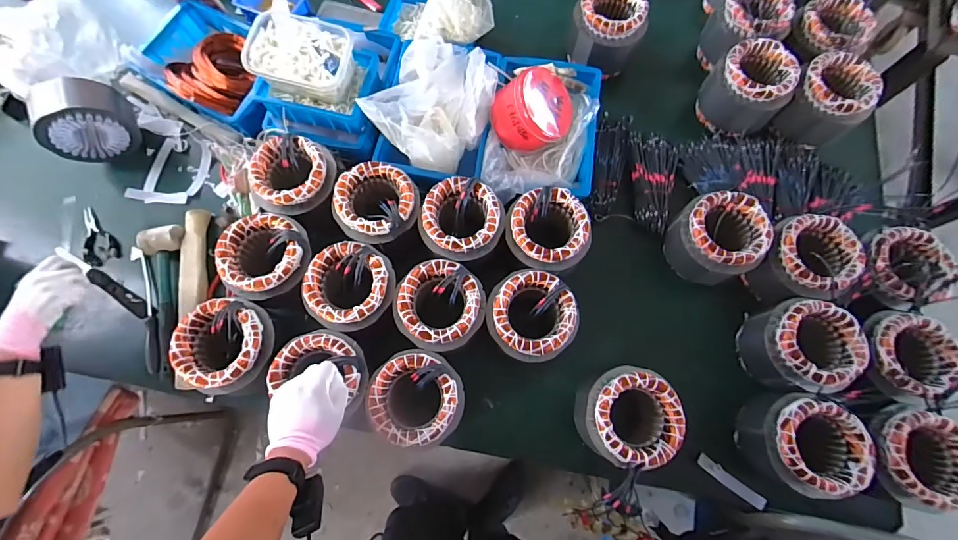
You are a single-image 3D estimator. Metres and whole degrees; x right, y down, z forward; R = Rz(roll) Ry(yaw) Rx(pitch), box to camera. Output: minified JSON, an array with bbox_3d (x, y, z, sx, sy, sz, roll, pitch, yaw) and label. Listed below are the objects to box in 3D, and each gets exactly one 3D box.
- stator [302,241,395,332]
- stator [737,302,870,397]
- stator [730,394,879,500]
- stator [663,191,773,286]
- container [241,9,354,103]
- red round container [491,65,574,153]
[{"bbox_3d":[-0.213,0.026,0.668,0.137,0.046,0.135,3,74,0],"label":"stator"},{"bbox_3d":[0.529,0.128,0.680,0.128,0.116,0.139,0,74,-1],"label":"stator"},{"bbox_3d":[0.508,0.275,0.649,0.139,0.103,0.134,0,74,-1],"label":"stator"},{"bbox_3d":[0.425,-0.054,0.735,0.139,0.103,0.137,9,74,2],"label":"stator"},{"bbox_3d":[-0.304,-0.377,0.722,0.170,0.068,0.140,16,74,4],"label":"container"},{"bbox_3d":[0.095,-0.300,0.780,0.144,0.105,0.134,-3,95,-33],"label":"red round container"}]

